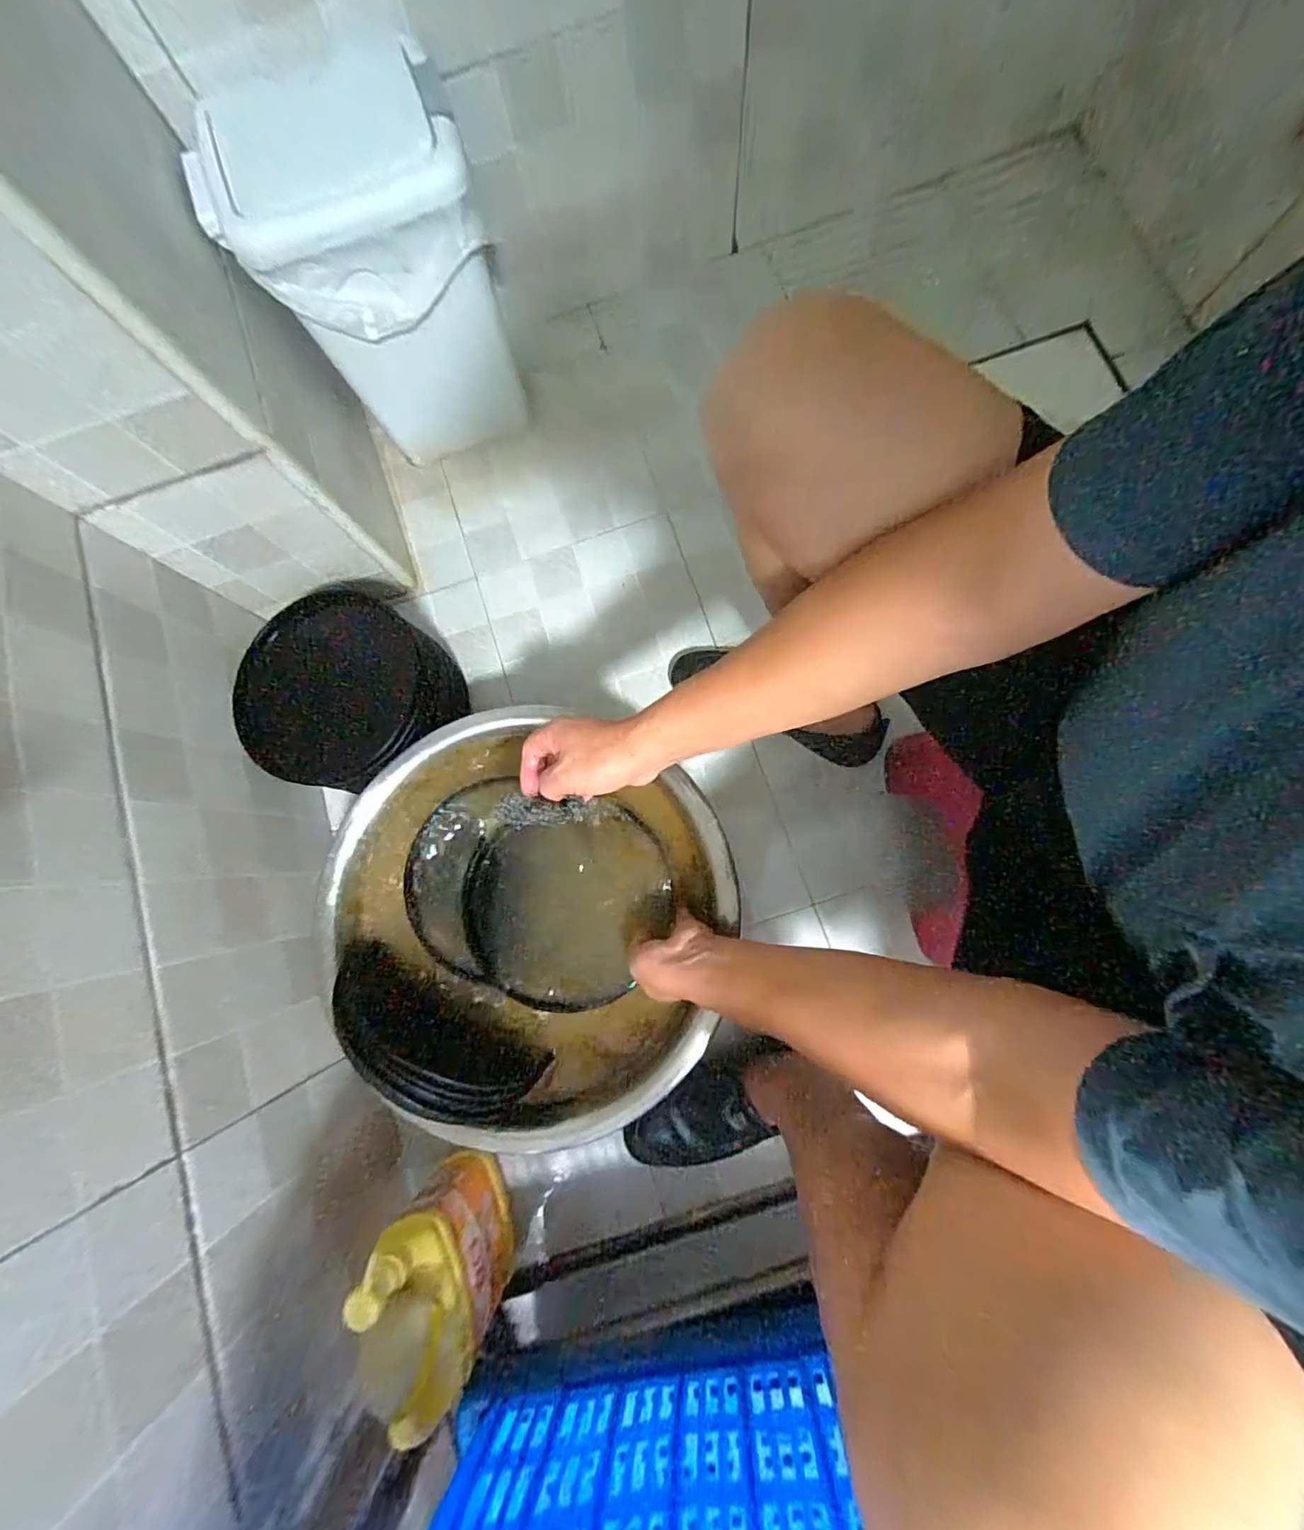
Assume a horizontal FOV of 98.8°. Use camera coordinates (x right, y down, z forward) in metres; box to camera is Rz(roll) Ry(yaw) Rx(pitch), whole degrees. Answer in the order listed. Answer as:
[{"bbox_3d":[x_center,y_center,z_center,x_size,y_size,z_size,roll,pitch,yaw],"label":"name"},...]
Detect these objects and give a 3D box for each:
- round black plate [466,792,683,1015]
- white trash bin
[{"bbox_3d":[-0.094,0.156,0.615,0.229,0.035,0.201,-15,80,-2],"label":"round black plate"},{"bbox_3d":[-0.321,-0.593,0.707,0.261,0.326,0.212,-17,80,1],"label":"white trash bin"}]

